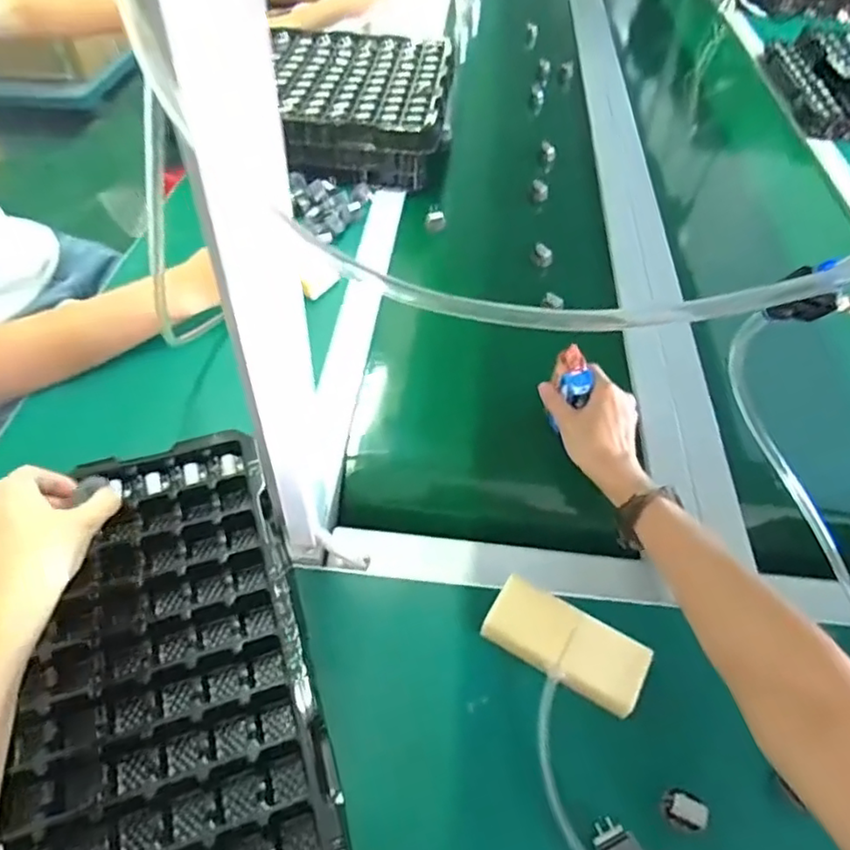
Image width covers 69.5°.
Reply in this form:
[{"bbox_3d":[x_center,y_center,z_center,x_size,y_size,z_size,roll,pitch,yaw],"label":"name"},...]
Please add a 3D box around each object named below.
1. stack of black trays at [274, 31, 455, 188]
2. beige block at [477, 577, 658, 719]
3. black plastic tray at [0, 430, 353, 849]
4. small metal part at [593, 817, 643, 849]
[{"bbox_3d":[-0.107,-0.526,1.011,0.288,0.088,0.388,3,50,1],"label":"stack of black trays"},{"bbox_3d":[0.109,0.171,0.479,0.121,0.025,0.053,27,55,17],"label":"beige block"},{"bbox_3d":[-0.262,0.198,0.426,0.355,0.037,0.393,-13,54,-13],"label":"black plastic tray"},{"bbox_3d":[0.123,0.271,0.395,0.026,0.015,0.029,-15,54,-15],"label":"small metal part"}]

